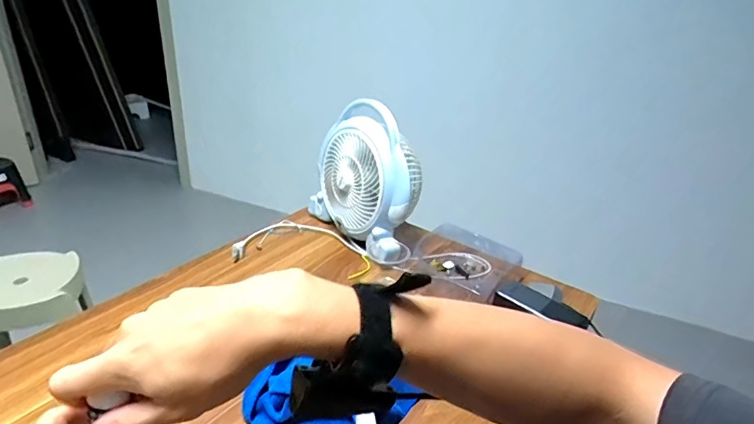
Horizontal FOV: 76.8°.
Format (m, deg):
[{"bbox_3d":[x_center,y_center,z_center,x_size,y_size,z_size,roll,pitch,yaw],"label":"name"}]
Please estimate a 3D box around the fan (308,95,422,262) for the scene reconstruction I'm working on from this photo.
[{"bbox_3d":[-0.007,-0.066,0.894,0.127,0.246,0.269,-15,33,-33],"label":"fan"}]

